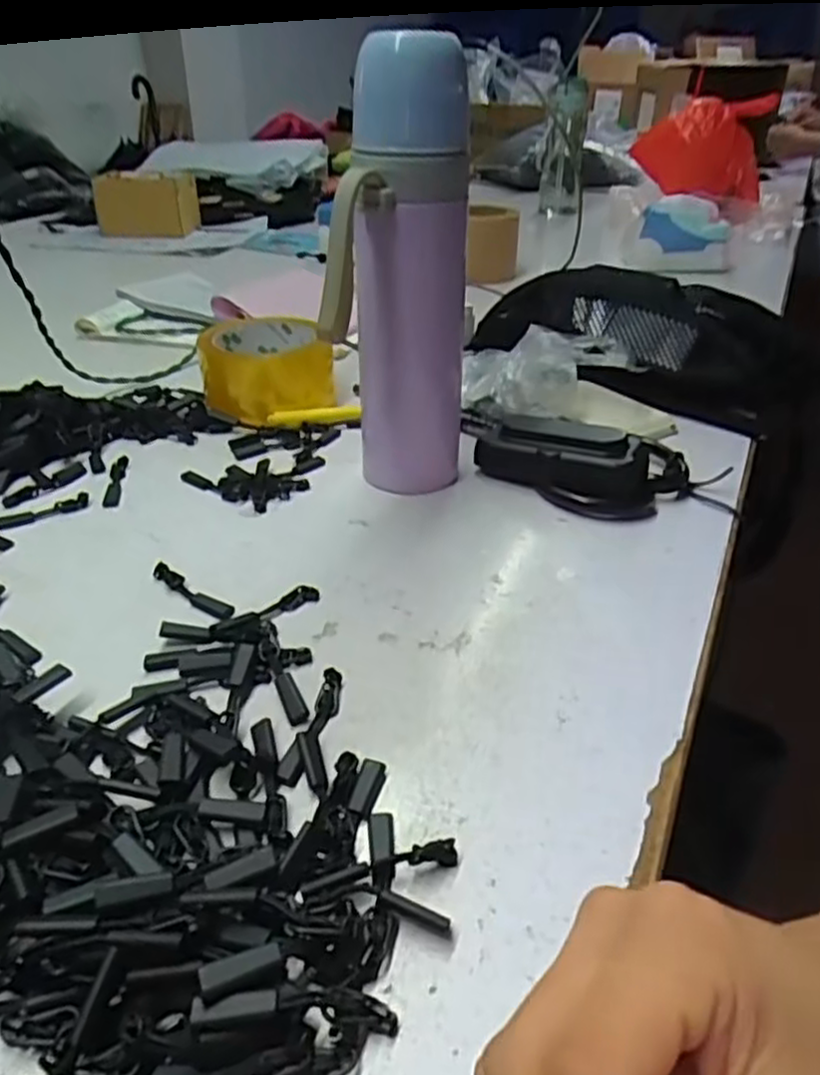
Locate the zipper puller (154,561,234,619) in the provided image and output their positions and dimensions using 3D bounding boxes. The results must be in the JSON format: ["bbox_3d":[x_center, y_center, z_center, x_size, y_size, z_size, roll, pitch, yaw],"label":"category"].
[{"bbox_3d":[-0.115,0.027,0.378,0.058,0.005,0.011,22,39,28],"label":"zipper puller"}]

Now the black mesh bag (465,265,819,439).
[{"bbox_3d":[0.194,-0.166,0.618,0.292,0.083,0.161,18,37,22],"label":"black mesh bag"}]

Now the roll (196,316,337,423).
[{"bbox_3d":[-0.112,-0.133,0.576,0.101,0.052,0.103,-3,34,-7],"label":"roll"}]

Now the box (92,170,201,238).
[{"bbox_3d":[-0.408,-0.513,1.120,0.135,0.086,0.076,7,34,7],"label":"box"}]

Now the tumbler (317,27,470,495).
[{"bbox_3d":[-0.005,-0.137,0.416,0.074,0.243,0.100,3,34,2],"label":"tumbler"}]

